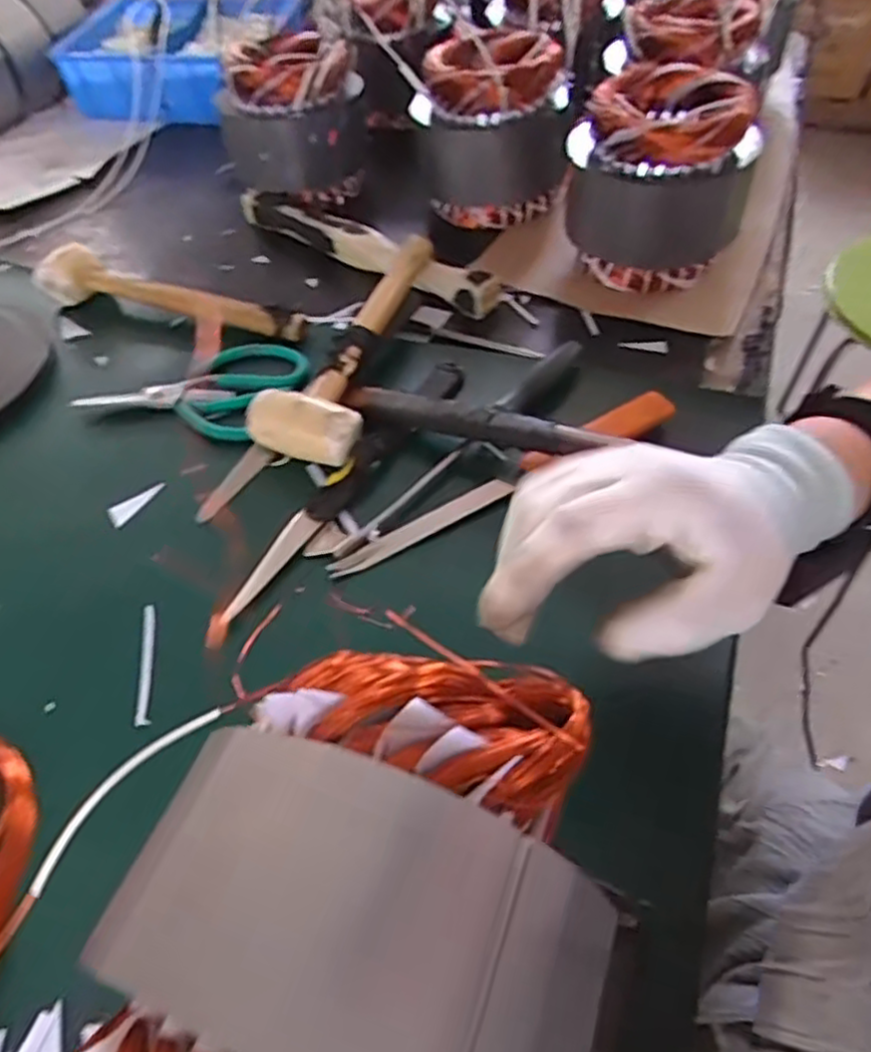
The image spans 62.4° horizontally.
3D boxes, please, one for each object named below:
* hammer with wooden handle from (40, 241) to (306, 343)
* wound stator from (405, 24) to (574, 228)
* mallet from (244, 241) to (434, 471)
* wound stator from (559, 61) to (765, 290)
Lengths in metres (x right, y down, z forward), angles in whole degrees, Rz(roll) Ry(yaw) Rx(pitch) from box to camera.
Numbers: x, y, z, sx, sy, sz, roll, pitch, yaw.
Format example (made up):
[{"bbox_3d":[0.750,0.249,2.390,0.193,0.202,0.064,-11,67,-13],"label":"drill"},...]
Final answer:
[{"bbox_3d":[-0.238,-0.212,0.665,0.269,0.041,0.062,12,53,12],"label":"hammer with wooden handle"},{"bbox_3d":[0.049,-0.398,0.721,0.137,0.146,0.121,-15,52,-9],"label":"wound stator"},{"bbox_3d":[-0.070,-0.153,0.585,0.079,0.048,0.256,8,53,9],"label":"mallet"},{"bbox_3d":[0.196,-0.301,0.631,0.146,0.138,0.134,8,53,9],"label":"wound stator"}]

